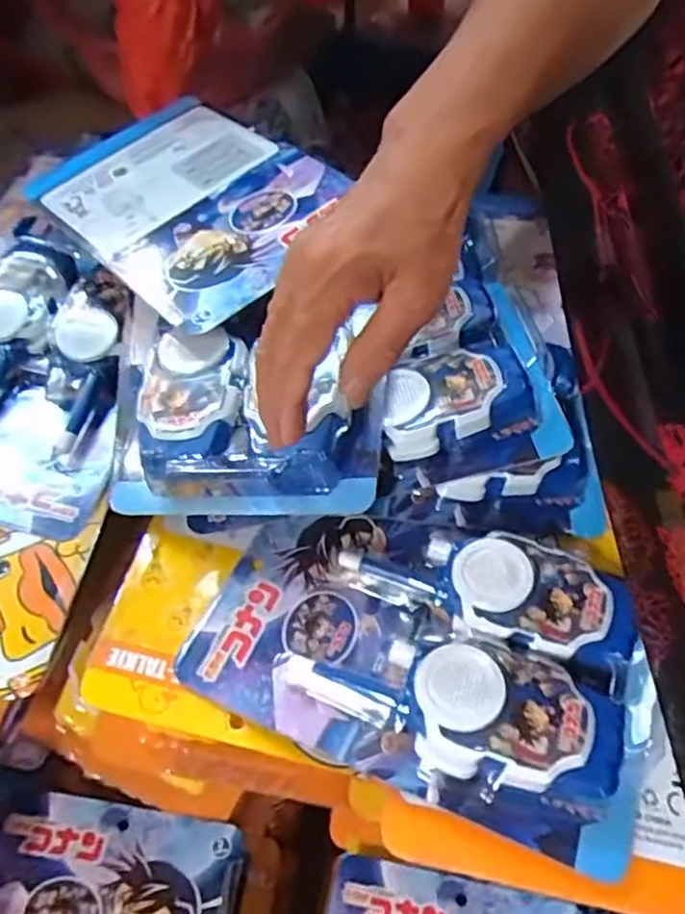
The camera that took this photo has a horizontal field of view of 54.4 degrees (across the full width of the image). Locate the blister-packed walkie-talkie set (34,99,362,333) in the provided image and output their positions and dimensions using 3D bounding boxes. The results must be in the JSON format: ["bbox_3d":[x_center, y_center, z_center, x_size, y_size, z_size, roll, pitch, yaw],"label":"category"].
[{"bbox_3d":[-0.111,-0.191,0.495,0.164,0.037,0.240,-37,65,-23],"label":"blister-packed walkie-talkie set"}]

